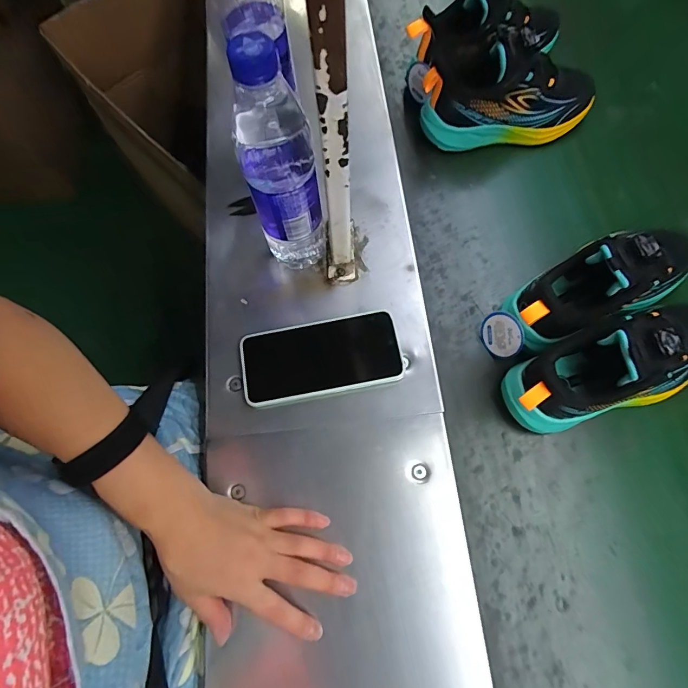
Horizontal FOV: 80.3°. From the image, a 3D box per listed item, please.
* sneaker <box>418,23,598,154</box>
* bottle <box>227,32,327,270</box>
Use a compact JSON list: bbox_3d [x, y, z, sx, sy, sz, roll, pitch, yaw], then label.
[{"bbox_3d":[0.201,-0.316,0.499,0.211,0.115,0.089,-5,71,-1],"label":"sneaker"},{"bbox_3d":[-0.053,-0.145,0.357,0.060,0.225,0.058,-20,72,-7],"label":"bottle"}]

